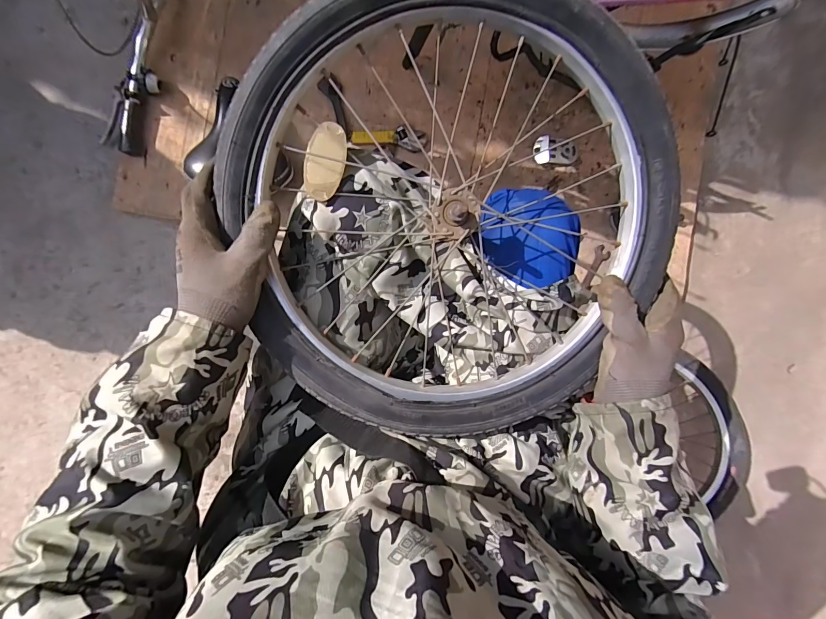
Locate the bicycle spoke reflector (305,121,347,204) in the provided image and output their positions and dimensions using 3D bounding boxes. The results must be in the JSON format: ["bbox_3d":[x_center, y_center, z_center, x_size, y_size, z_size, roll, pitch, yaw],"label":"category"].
[{"bbox_3d":[-0.083,-0.139,0.350,0.035,0.012,0.068,15,98,-19],"label":"bicycle spoke reflector"}]

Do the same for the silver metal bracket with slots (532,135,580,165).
[{"bbox_3d":[0.327,-0.365,0.840,0.097,0.035,0.056,-2,92,-4],"label":"silver metal bracket with slots"}]

